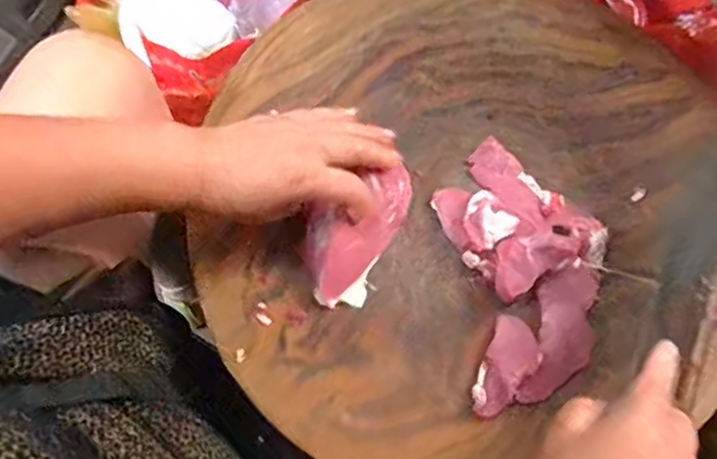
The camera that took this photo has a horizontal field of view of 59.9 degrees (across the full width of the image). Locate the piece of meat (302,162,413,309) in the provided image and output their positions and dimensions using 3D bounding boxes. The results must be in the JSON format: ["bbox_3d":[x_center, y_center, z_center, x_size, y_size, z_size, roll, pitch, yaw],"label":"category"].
[{"bbox_3d":[0.001,0.000,0.487,0.063,0.035,0.123,35,73,12],"label":"piece of meat"}]

